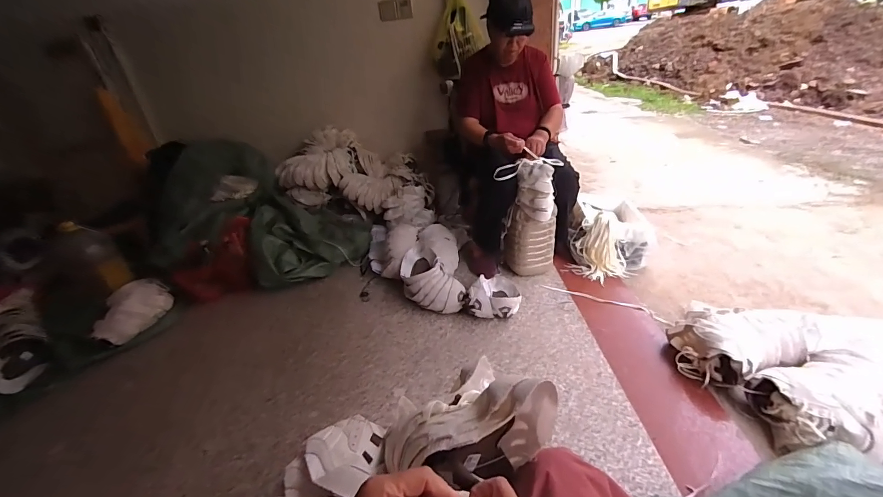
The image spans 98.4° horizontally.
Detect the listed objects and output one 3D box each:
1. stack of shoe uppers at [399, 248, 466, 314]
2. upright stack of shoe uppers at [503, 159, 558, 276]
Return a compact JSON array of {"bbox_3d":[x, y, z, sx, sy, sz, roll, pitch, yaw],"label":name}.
[{"bbox_3d":[-0.048,0.129,1.443,0.170,0.147,0.296,-20,33,-23],"label":"stack of shoe uppers"},{"bbox_3d":[0.335,-0.096,1.460,0.199,0.450,0.144,3,31,15],"label":"upright stack of shoe uppers"}]

